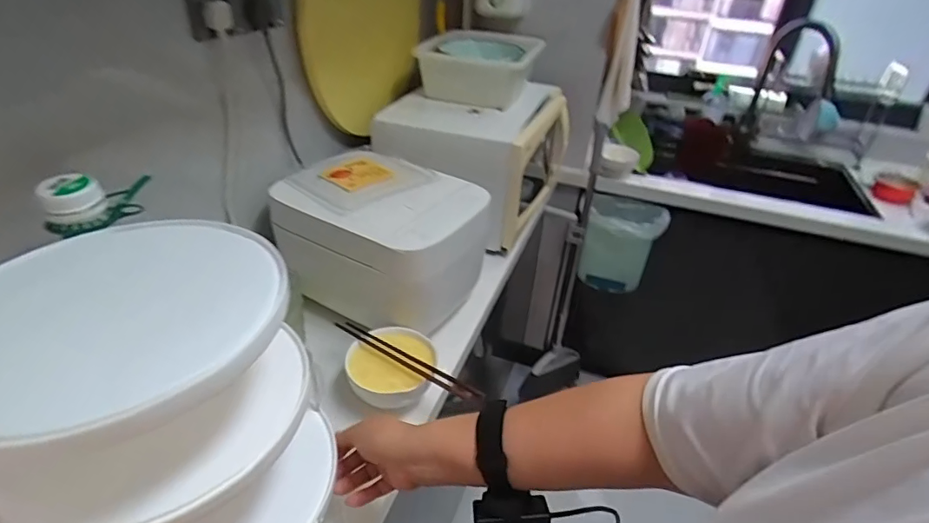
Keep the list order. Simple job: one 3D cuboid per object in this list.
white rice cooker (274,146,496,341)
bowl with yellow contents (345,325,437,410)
[{"bbox_3d":[-0.135,-0.041,0.841,0.299,0.194,0.224,16,36,21],"label":"white rice cooker"},{"bbox_3d":[-0.105,0.152,0.718,0.122,0.050,0.119,1,33,-1],"label":"bowl with yellow contents"}]

